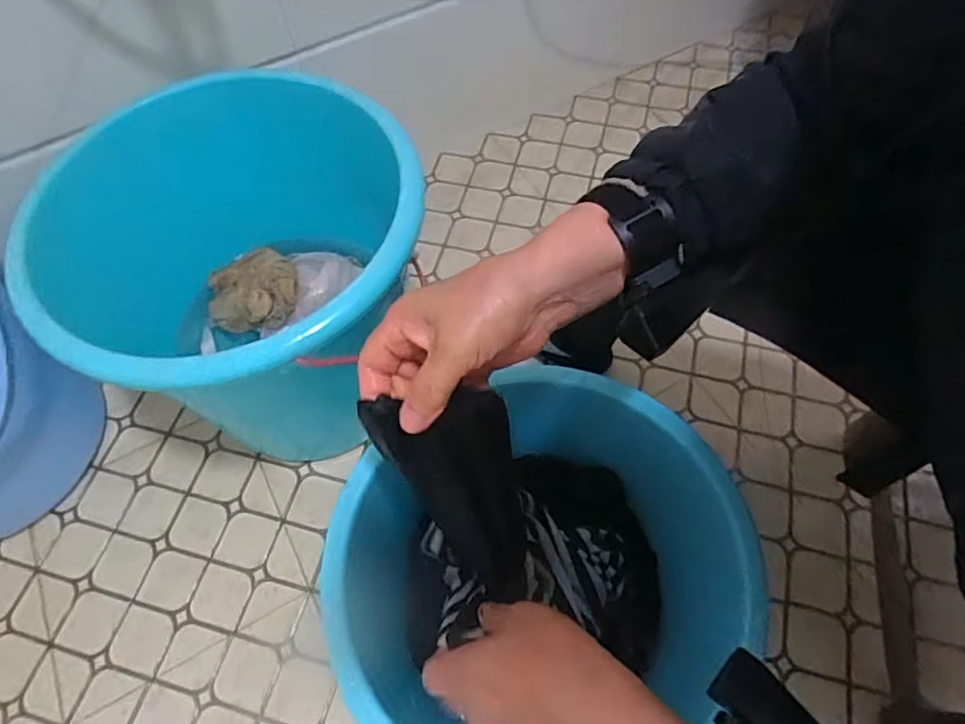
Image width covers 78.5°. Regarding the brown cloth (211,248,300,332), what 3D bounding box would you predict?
[{"bbox_3d":[-0.317,-0.105,0.826,0.121,0.042,0.113,1,62,3],"label":"brown cloth"}]

